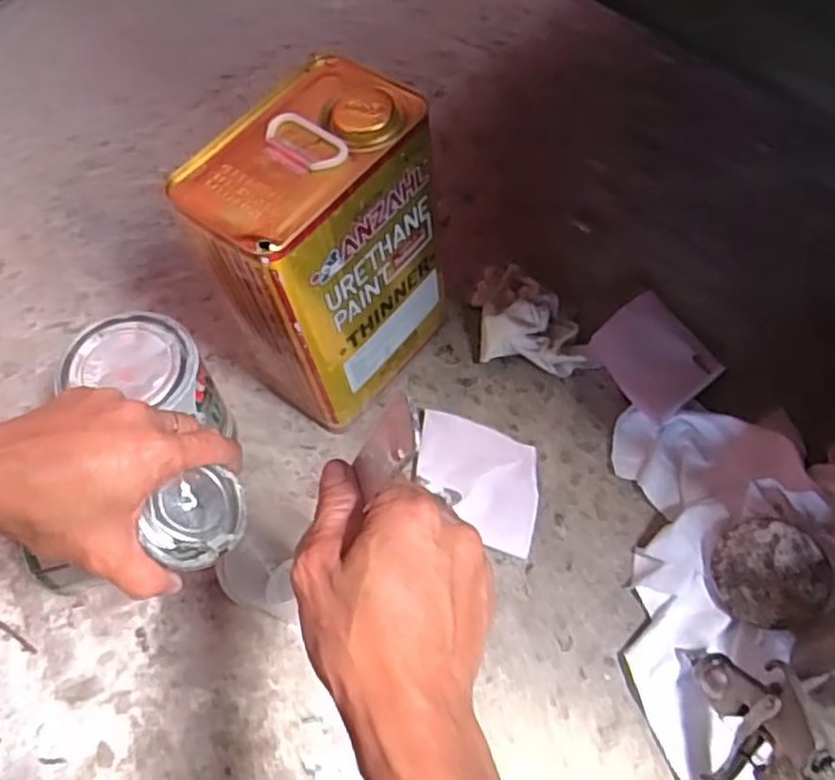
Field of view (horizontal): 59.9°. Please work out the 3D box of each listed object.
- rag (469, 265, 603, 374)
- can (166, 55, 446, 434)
[{"bbox_3d":[0.106,-0.074,0.684,0.098,0.050,0.113,-6,63,1],"label":"rag"},{"bbox_3d":[-0.067,-0.104,0.592,0.119,0.251,0.172,35,71,19],"label":"can"}]

